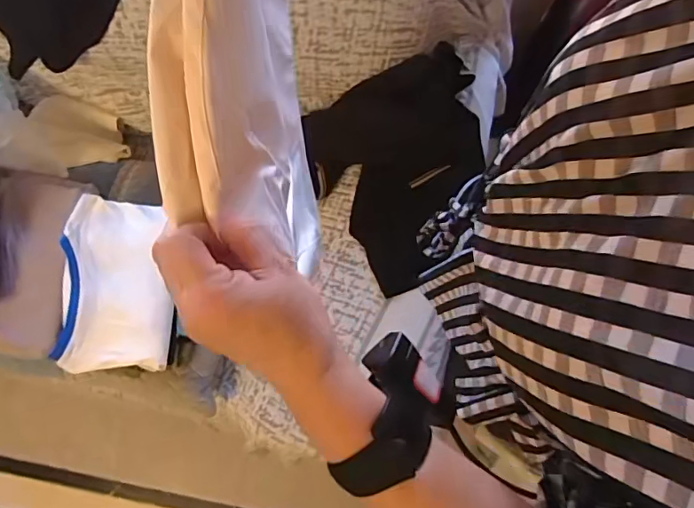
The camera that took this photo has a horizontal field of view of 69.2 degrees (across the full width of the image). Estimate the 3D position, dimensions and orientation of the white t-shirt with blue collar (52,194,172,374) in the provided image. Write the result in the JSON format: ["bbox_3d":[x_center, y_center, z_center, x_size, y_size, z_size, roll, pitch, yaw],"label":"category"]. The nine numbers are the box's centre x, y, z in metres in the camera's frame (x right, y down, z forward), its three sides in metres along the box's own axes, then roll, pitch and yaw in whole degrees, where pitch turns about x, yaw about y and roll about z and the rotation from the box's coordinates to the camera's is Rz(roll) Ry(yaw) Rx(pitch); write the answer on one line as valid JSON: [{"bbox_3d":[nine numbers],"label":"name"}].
[{"bbox_3d":[-0.369,0.043,0.803,0.178,0.029,0.271,-1,77,0],"label":"white t-shirt with blue collar"}]

